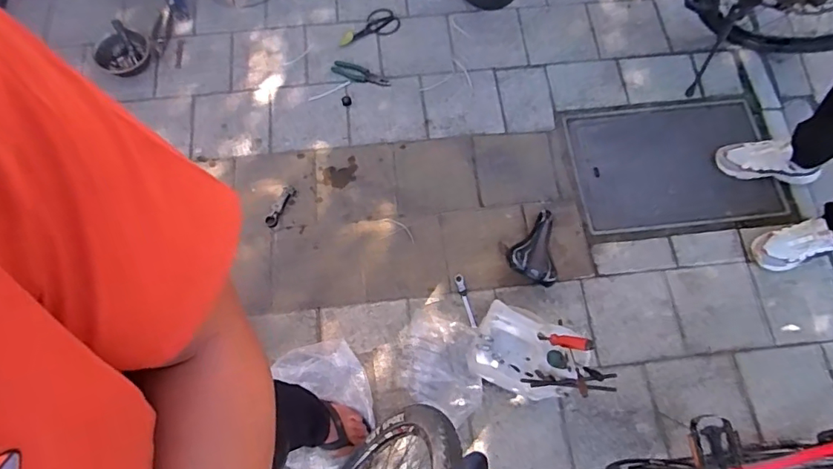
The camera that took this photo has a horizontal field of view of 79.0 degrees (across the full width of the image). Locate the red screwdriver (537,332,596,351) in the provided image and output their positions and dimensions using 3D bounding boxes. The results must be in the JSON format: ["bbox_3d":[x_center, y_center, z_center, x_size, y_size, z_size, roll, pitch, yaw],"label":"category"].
[{"bbox_3d":[0.298,0.215,1.018,0.016,0.126,0.026,32,69,-36],"label":"red screwdriver"}]

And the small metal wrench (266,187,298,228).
[{"bbox_3d":[-0.403,-0.082,1.514,0.037,0.007,0.138,27,75,8],"label":"small metal wrench"}]

